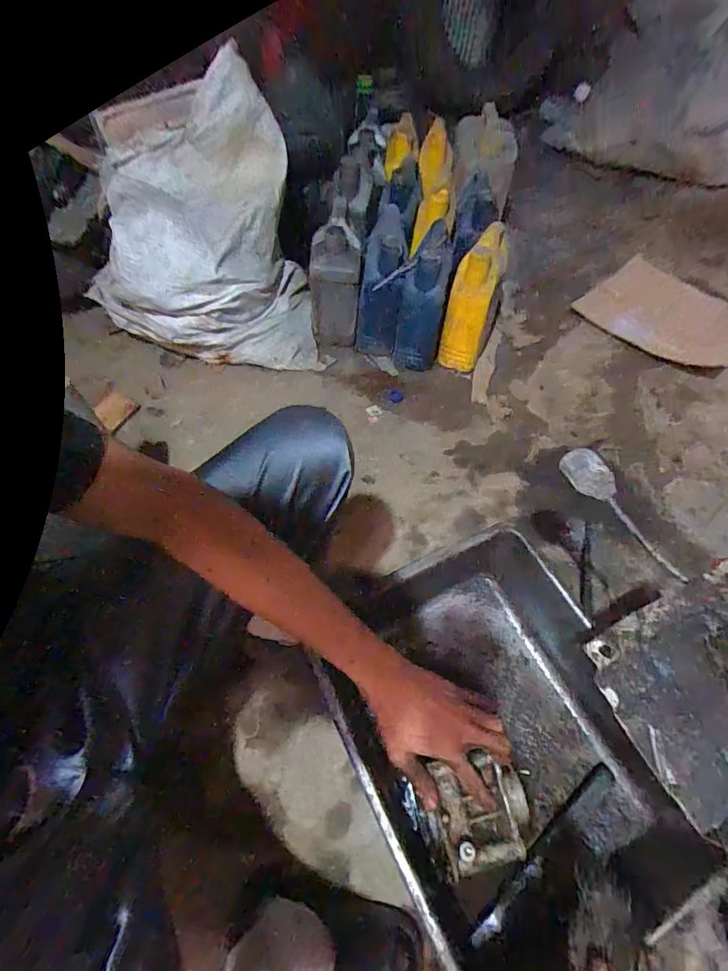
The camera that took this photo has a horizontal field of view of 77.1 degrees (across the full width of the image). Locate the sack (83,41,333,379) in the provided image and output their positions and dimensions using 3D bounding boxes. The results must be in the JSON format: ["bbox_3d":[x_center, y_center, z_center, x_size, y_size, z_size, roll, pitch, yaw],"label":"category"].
[{"bbox_3d":[-0.332,-0.534,0.978,0.420,0.482,0.297,-3,58,-5],"label":"sack"}]

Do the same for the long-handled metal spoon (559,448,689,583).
[{"bbox_3d":[0.282,0.028,0.504,0.049,0.013,0.176,-18,61,-14],"label":"long-handled metal spoon"}]

